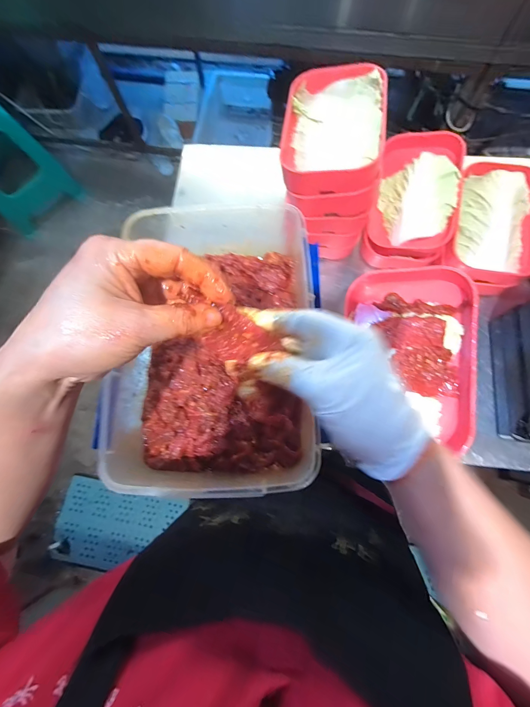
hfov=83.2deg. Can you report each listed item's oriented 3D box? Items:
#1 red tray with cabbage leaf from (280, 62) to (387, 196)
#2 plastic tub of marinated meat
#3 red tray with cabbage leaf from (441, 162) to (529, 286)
[{"bbox_3d":[0.088,-0.297,0.388,0.122,0.035,0.189,6,76,3],"label":"red tray with cabbage leaf"},{"bbox_3d":[-0.062,-0.004,0.416,0.241,0.104,0.356,7,76,3],"label":"plastic tub of marinated meat"},{"bbox_3d":[0.355,-0.210,0.463,0.130,0.046,0.188,12,77,5],"label":"red tray with cabbage leaf"}]

